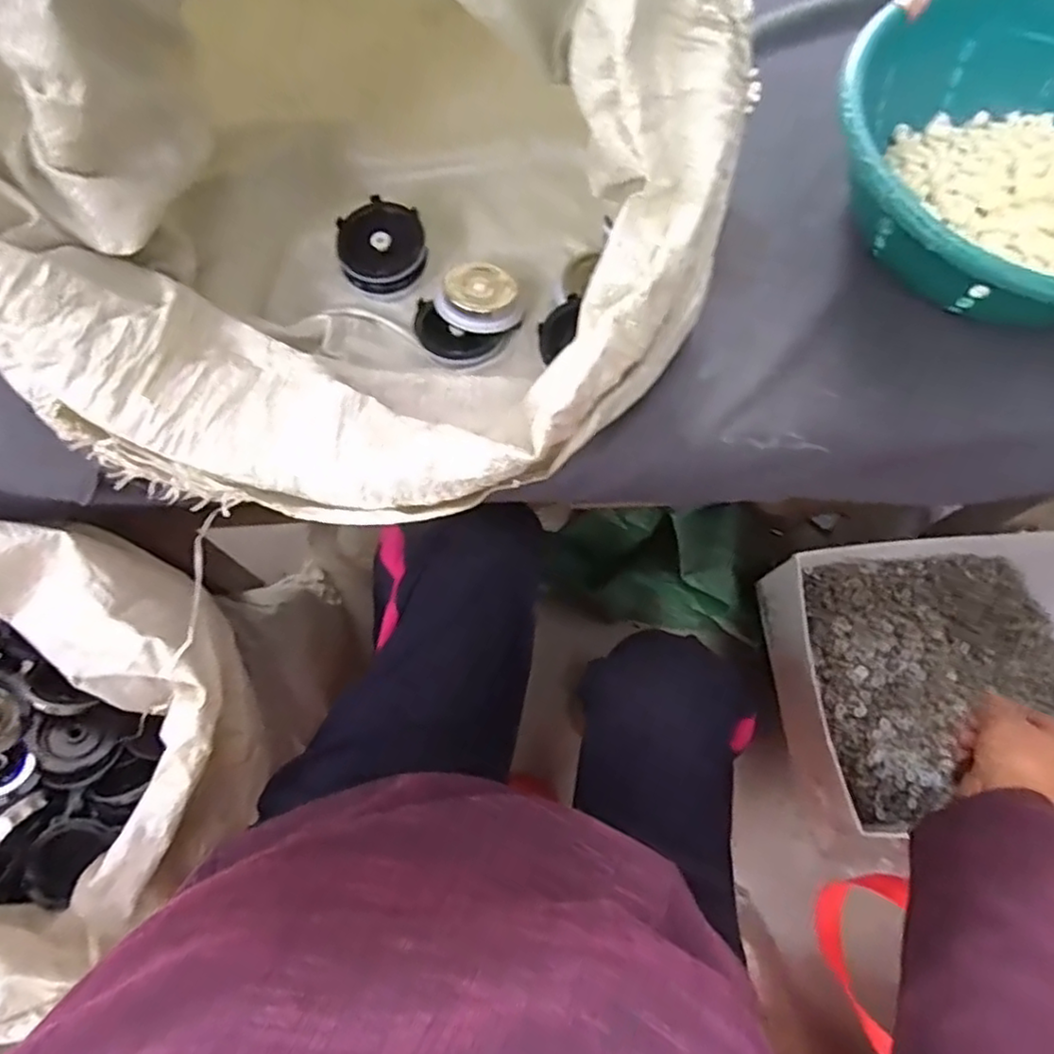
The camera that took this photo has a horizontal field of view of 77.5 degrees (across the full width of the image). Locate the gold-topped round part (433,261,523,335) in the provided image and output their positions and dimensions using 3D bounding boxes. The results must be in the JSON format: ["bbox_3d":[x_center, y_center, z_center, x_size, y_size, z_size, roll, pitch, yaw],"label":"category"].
[{"bbox_3d":[-0.031,-0.147,0.420,0.054,0.016,0.045,-10,70,-4],"label":"gold-topped round part"}]

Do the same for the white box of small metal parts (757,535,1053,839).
[{"bbox_3d":[0.447,0.152,0.687,0.332,0.083,0.286,-7,70,-3],"label":"white box of small metal parts"}]

